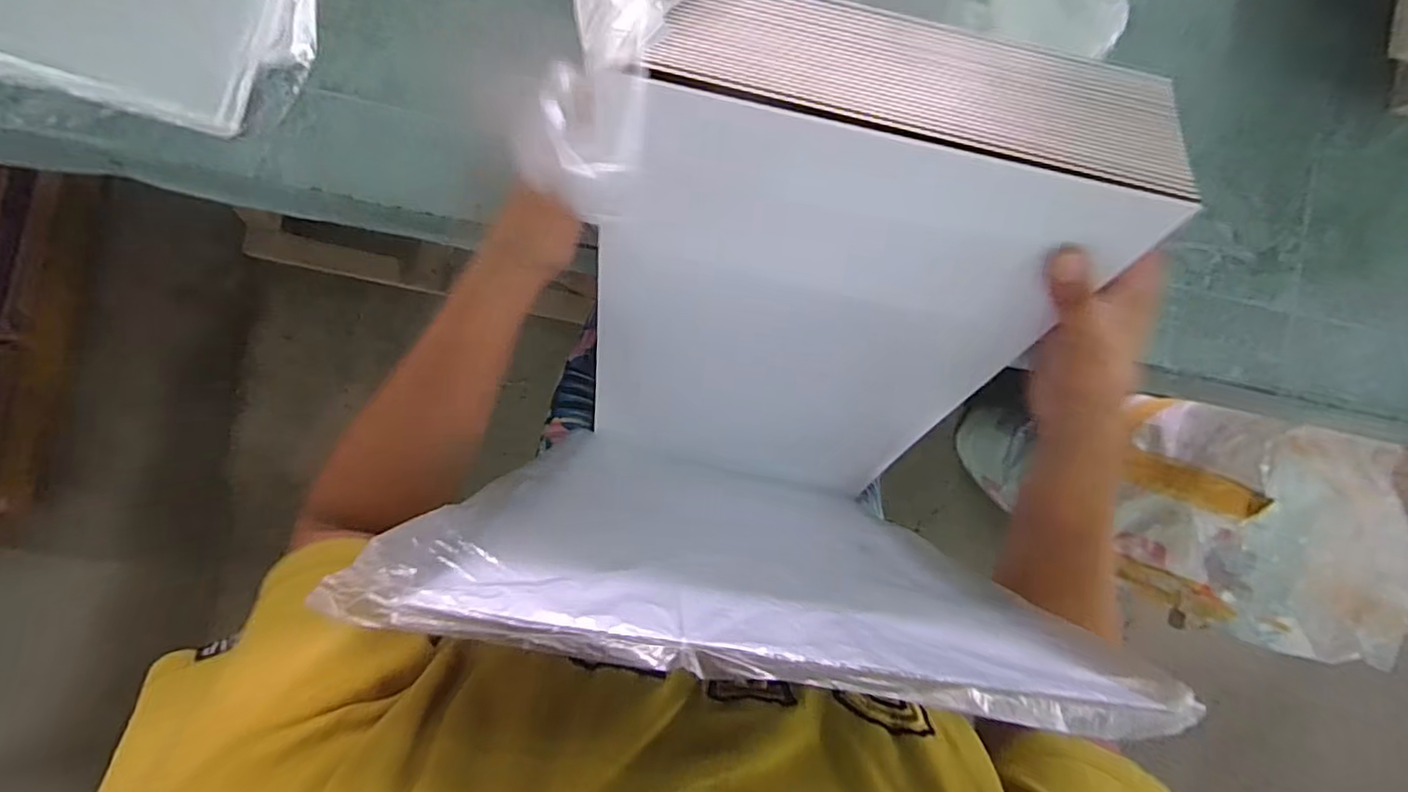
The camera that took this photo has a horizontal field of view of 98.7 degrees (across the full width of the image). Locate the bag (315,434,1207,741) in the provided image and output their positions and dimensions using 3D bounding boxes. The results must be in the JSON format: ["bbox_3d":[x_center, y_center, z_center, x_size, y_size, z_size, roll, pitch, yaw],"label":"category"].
[{"bbox_3d":[0.026,0.083,0.365,0.273,0.373,0.026,12,92,0],"label":"bag"}]

